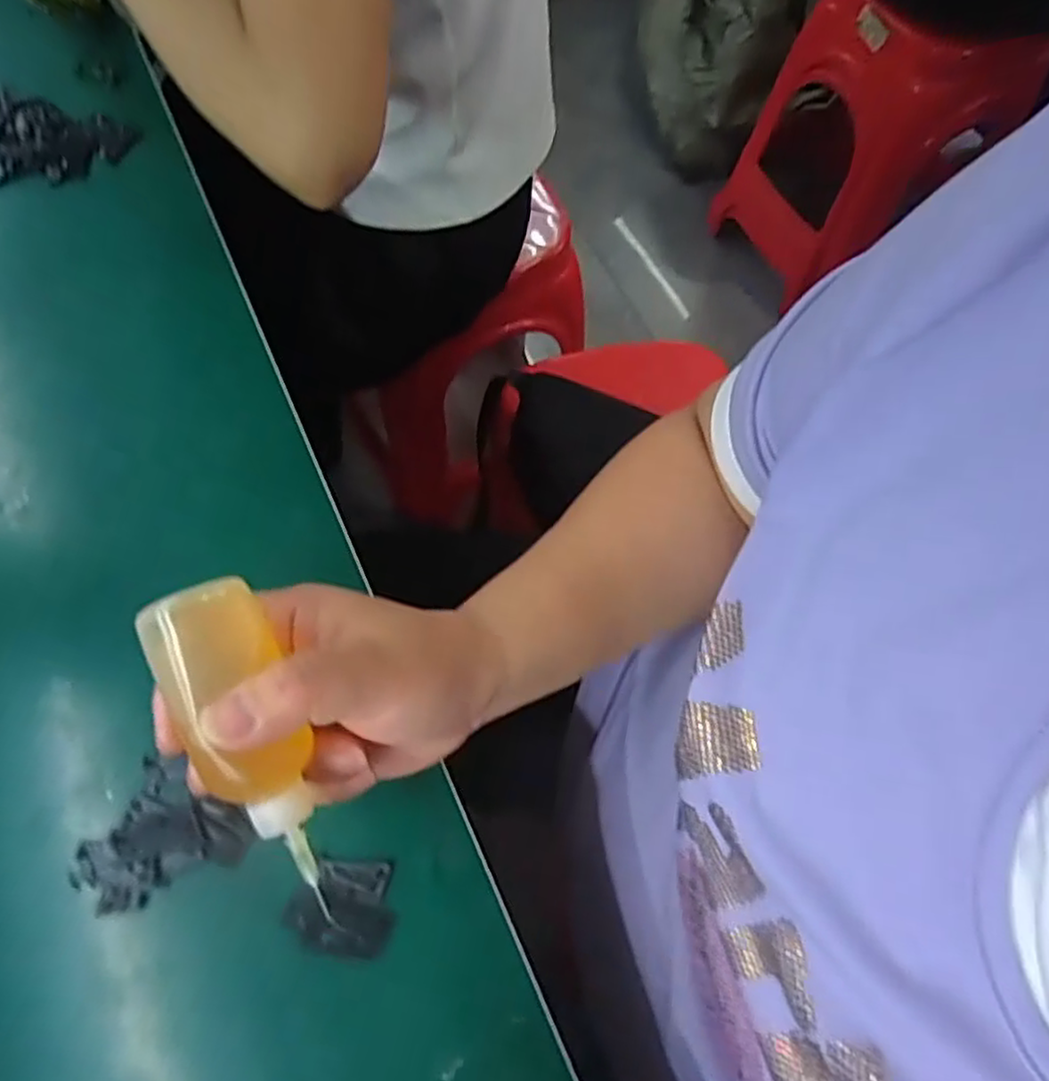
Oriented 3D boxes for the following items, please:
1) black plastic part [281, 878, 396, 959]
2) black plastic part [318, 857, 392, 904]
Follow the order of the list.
[{"bbox_3d":[-0.076,0.155,0.287,0.042,0.004,0.023,24,58,0],"label":"black plastic part"},{"bbox_3d":[-0.072,0.141,0.295,0.029,0.004,0.014,12,66,4],"label":"black plastic part"}]

